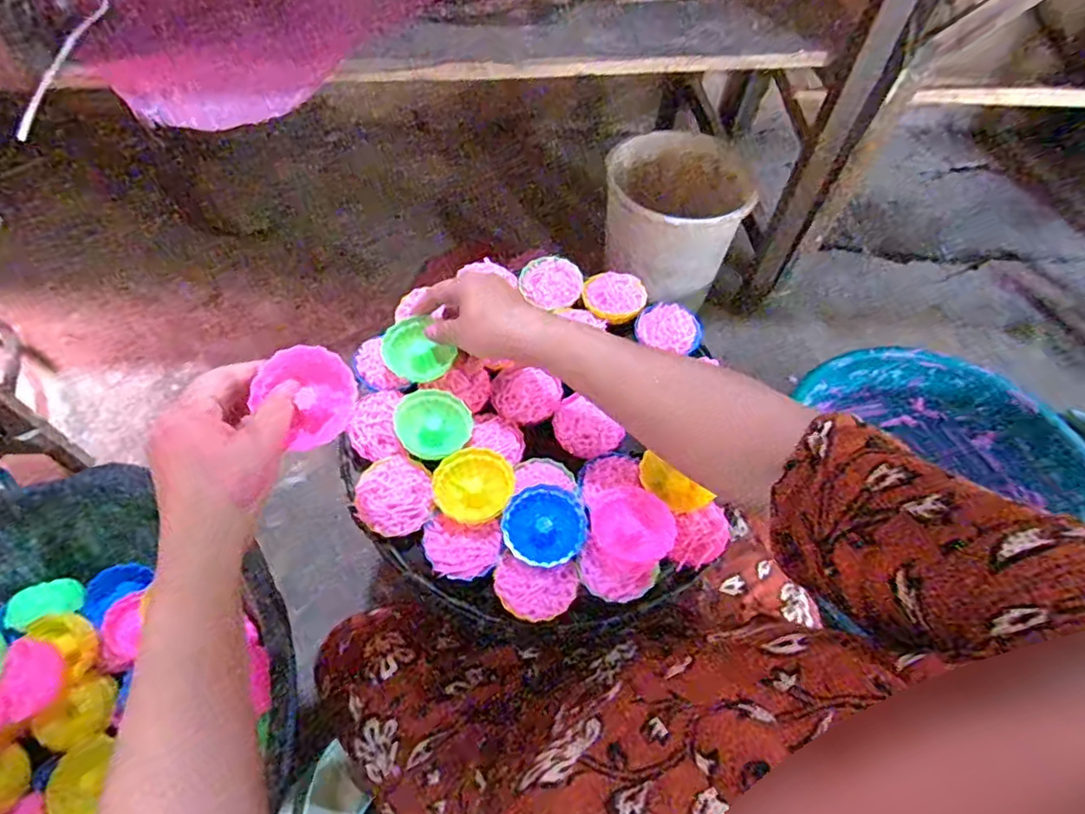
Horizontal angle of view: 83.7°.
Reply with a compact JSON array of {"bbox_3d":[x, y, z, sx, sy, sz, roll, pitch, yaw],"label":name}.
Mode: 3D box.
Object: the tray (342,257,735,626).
[{"bbox_3d":[-0.006,0.003,0.512,0.301,0.047,0.330,1,59,-2],"label":"tray"}]

